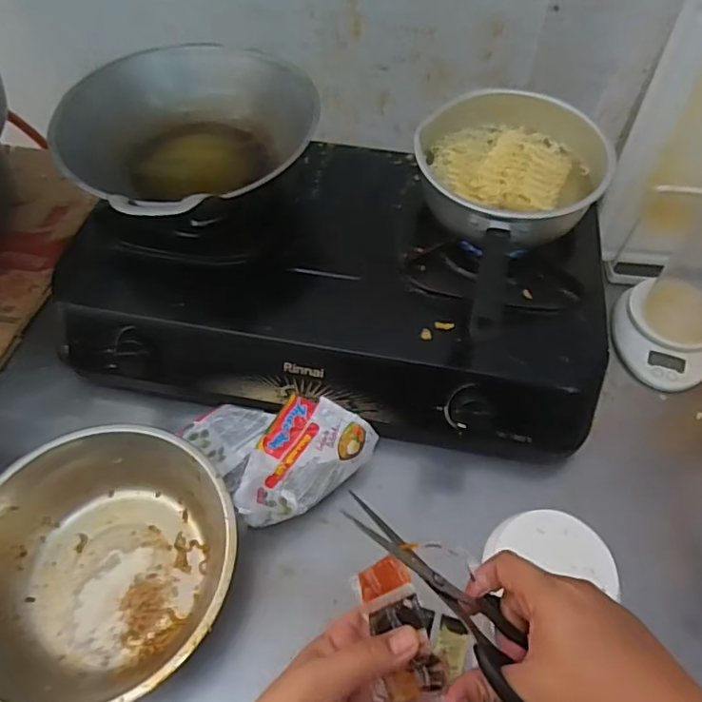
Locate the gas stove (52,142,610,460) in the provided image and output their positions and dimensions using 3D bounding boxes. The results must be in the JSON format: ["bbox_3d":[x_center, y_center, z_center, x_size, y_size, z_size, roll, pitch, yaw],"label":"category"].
[{"bbox_3d":[-0.021,-0.091,0.648,0.586,0.110,0.349,8,56,4],"label":"gas stove"}]

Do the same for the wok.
[{"bbox_3d":[-0.156,-0.210,0.611,0.263,0.136,0.219,-38,64,-24],"label":"wok"}]

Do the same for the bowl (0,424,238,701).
[{"bbox_3d":[-0.216,0.189,0.498,0.226,0.083,0.225,1,56,-1],"label":"bowl"}]

